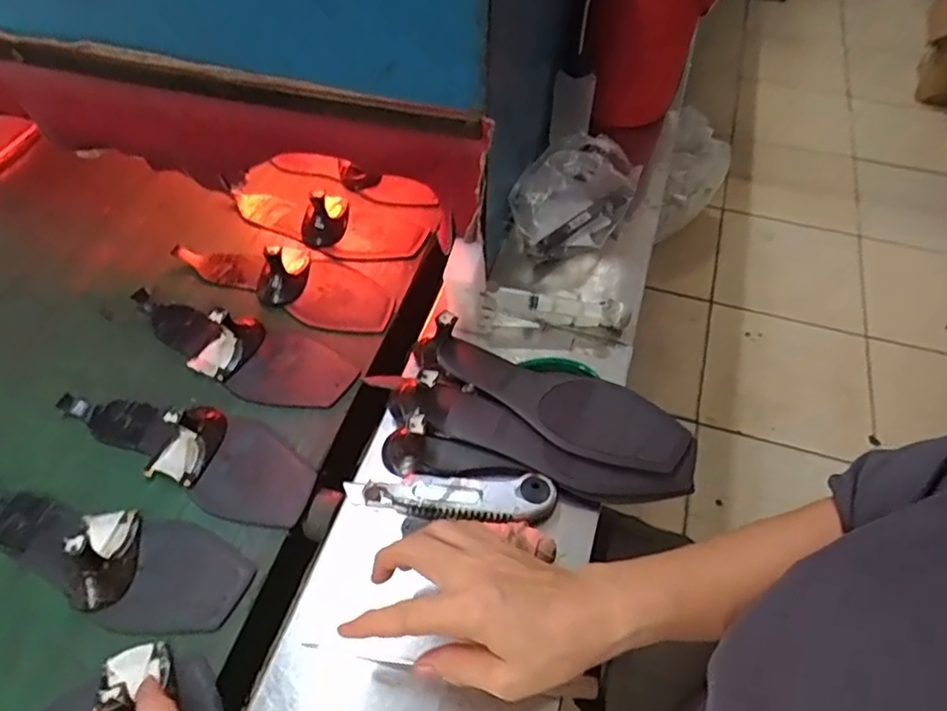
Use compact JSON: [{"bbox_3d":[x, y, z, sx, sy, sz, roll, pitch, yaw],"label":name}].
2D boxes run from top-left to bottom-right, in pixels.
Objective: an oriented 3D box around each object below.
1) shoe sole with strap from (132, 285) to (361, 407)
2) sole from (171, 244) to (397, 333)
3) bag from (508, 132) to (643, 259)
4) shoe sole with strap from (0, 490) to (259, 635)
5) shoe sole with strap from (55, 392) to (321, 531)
[{"bbox_3d":[-0.230,-0.020,0.585,0.244,0.040,0.080,24,57,15],"label":"shoe sole with strap"},{"bbox_3d":[-0.196,-0.089,0.645,0.238,0.050,0.079,22,56,14],"label":"sole"},{"bbox_3d":[0.110,-0.168,0.641,0.142,0.095,0.065,-18,56,-14],"label":"bag"},{"bbox_3d":[-0.295,0.143,0.475,0.242,0.040,0.092,20,56,13],"label":"shoe sole with strap"},{"bbox_3d":[-0.245,0.063,0.523,0.239,0.044,0.077,24,57,15],"label":"shoe sole with strap"}]

